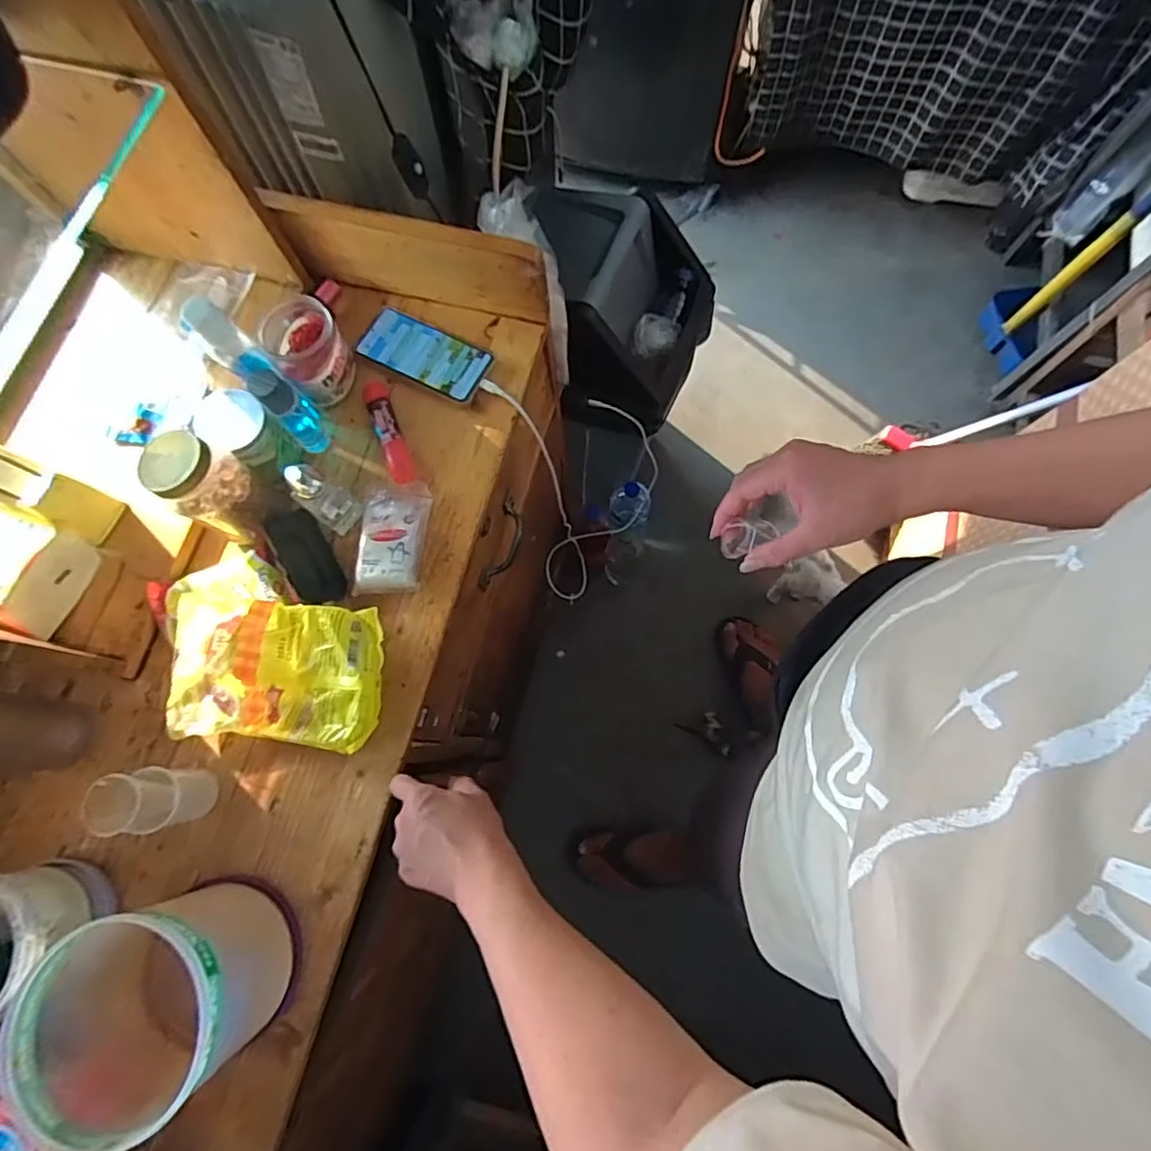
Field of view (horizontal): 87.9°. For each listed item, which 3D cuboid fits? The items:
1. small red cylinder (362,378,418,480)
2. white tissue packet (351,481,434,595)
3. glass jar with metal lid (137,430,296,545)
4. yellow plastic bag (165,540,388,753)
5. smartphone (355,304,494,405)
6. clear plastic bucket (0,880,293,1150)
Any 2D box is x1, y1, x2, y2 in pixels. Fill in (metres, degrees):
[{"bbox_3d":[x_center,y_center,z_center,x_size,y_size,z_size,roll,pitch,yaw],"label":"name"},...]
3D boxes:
[{"bbox_3d":[-0.210,-0.163,0.672,0.032,0.026,0.142,-21,76,-5],"label":"small red cylinder"},{"bbox_3d":[-0.194,-0.042,0.630,0.067,0.016,0.120,4,75,2],"label":"white tissue packet"},{"bbox_3d":[-0.350,-0.087,0.591,0.073,0.122,0.077,0,75,0],"label":"glass jar with metal lid"},{"bbox_3d":[-0.302,0.067,0.588,0.225,0.039,0.181,5,75,2],"label":"yellow plastic bag"},{"bbox_3d":[-0.177,-0.260,0.697,0.159,0.015,0.075,27,77,7],"label":"smartphone"},{"bbox_3d":[-0.329,0.335,0.473,0.156,0.131,0.132,-30,77,-7],"label":"clear plastic bucket"}]

